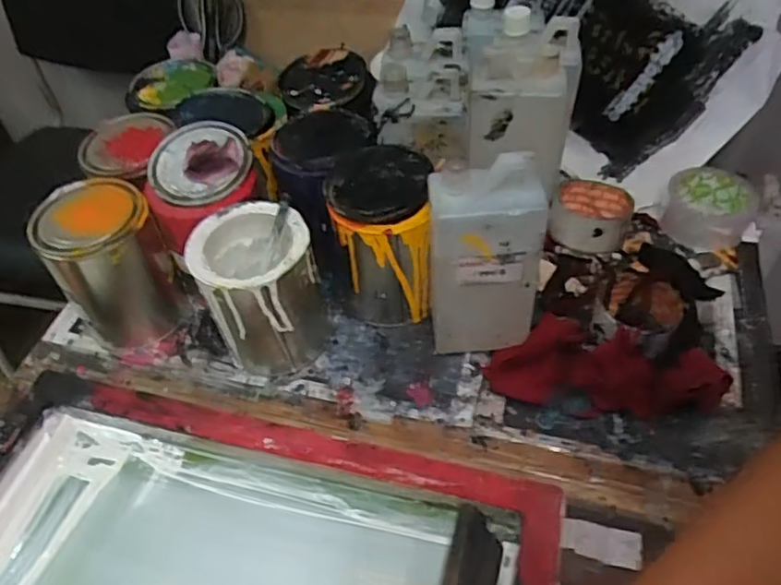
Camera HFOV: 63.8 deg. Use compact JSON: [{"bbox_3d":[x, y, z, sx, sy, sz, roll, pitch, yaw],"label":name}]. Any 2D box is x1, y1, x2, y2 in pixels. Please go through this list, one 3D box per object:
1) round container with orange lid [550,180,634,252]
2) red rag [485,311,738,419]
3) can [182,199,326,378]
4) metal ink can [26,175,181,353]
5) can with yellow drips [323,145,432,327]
[{"bbox_3d":[0.222,-0.088,0.696,0.081,0.045,0.085,-2,49,3],"label":"round container with orange lid"},{"bbox_3d":[0.206,0.065,0.606,0.212,0.043,0.108,10,50,13],"label":"red rag"},{"bbox_3d":[-0.125,-0.002,0.618,0.103,0.145,0.111,-2,49,3],"label":"can"},{"bbox_3d":[-0.285,-0.030,0.649,0.102,0.161,0.098,-2,49,3],"label":"metal ink can"},{"bbox_3d":[-0.011,-0.054,0.647,0.102,0.159,0.100,-2,49,3],"label":"can with yellow drips"}]

